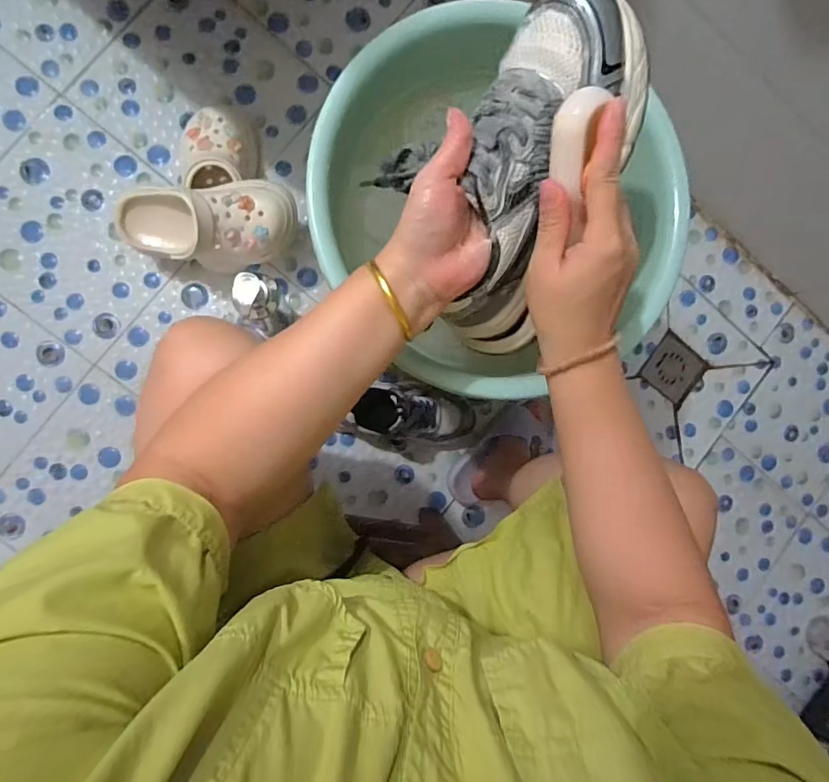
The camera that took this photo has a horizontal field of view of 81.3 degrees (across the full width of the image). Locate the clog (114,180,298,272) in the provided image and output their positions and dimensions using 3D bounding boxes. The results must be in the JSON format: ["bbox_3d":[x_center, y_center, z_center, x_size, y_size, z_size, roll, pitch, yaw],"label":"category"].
[{"bbox_3d":[-0.287,-0.222,0.662,0.229,0.099,0.109,-10,93,-7],"label":"clog"}]

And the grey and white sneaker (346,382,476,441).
[{"bbox_3d":[0.006,0.036,0.753,0.209,0.082,0.076,9,91,-26],"label":"grey and white sneaker"}]

